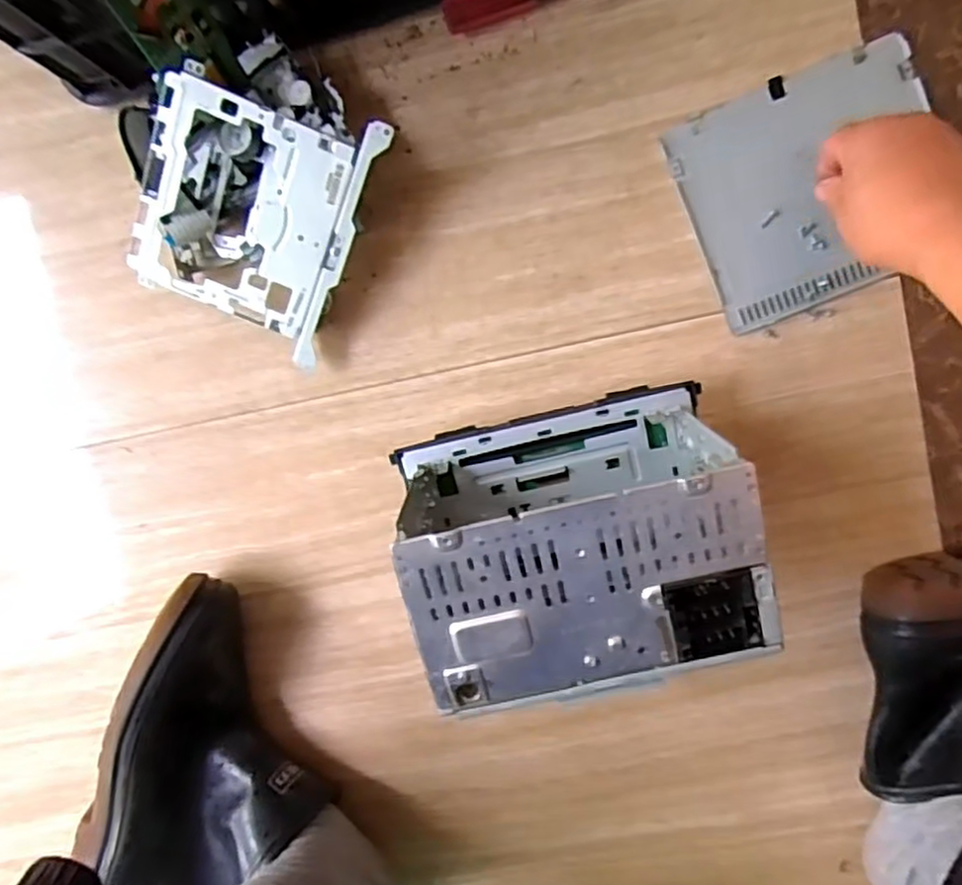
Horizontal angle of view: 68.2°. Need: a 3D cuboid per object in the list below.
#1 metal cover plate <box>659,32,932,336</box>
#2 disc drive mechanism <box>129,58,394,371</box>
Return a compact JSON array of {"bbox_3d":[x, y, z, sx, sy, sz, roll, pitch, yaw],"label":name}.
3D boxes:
[{"bbox_3d":[0.237,-0.181,0.504,0.173,0.008,0.155,-21,94,6],"label":"metal cover plate"},{"bbox_3d":[-0.159,-0.163,0.498,0.149,0.054,0.166,22,113,-5],"label":"disc drive mechanism"}]

